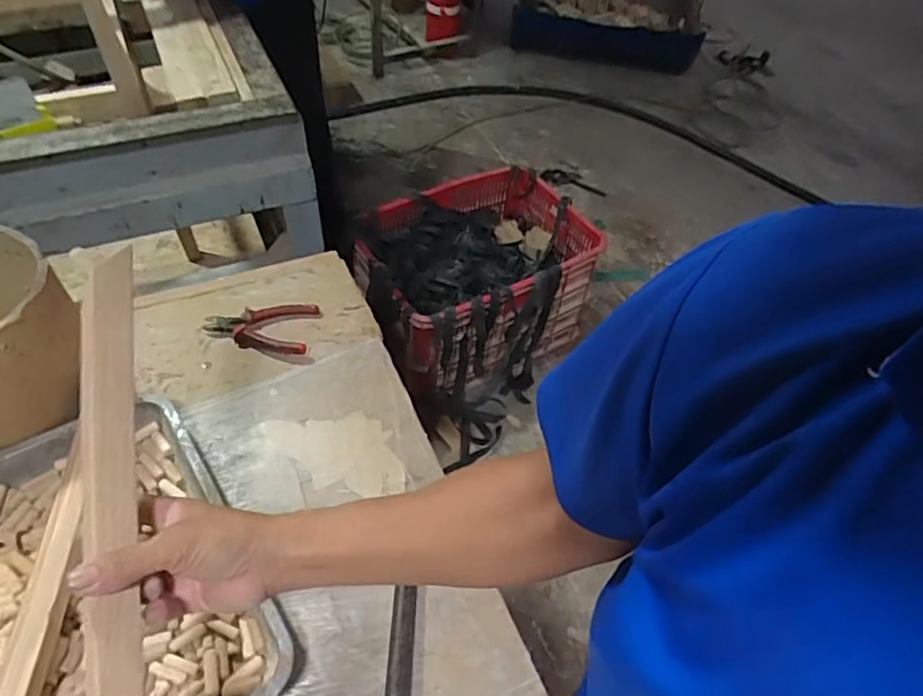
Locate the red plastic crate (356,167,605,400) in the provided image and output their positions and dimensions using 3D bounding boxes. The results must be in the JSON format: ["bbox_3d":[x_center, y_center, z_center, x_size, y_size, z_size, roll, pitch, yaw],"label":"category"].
[{"bbox_3d":[0.034,-0.193,1.764,0.632,0.340,0.460,-21,55,-21],"label":"red plastic crate"}]

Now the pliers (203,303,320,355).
[{"bbox_3d":[-0.282,-0.035,0.857,0.144,0.018,0.091,5,50,-2],"label":"pliers"}]

